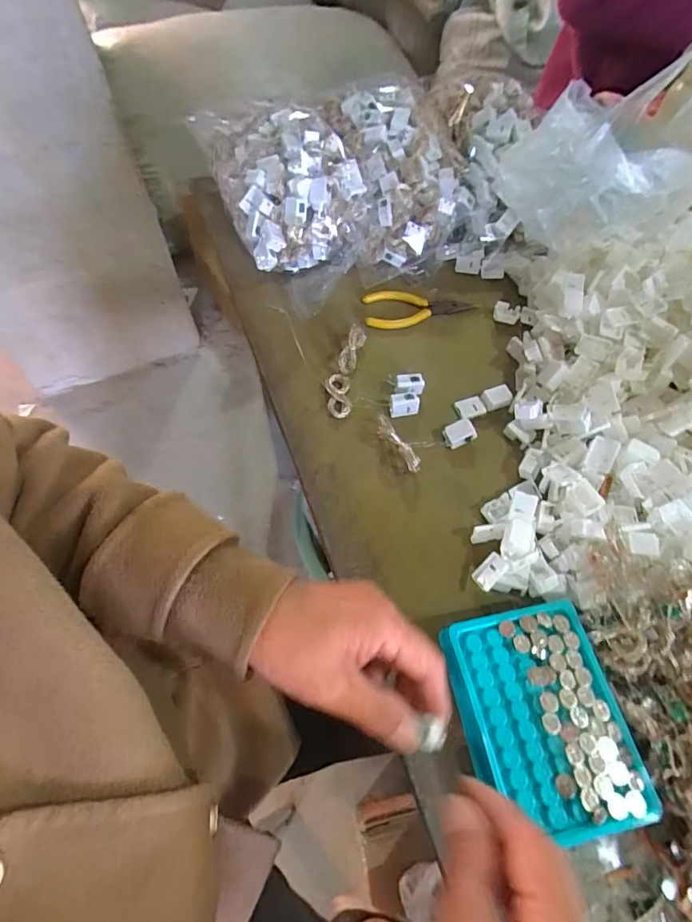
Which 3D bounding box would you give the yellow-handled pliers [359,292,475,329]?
[{"bbox_3d":[0.078,-0.169,0.514,0.120,0.011,0.044,-8,62,-5],"label":"yellow-handled pliers"}]

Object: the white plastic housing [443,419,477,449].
[{"bbox_3d":[0.104,-0.024,0.430,0.025,0.019,0.019,-16,63,-10],"label":"white plastic housing"}]

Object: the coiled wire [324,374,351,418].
[{"bbox_3d":[-0.007,-0.065,0.444,0.023,0.011,0.047,-2,62,-2],"label":"coiled wire"}]

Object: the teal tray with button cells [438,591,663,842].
[{"bbox_3d":[0.127,0.169,0.313,0.098,0.032,0.129,-10,62,-7],"label":"teal tray with button cells"}]

